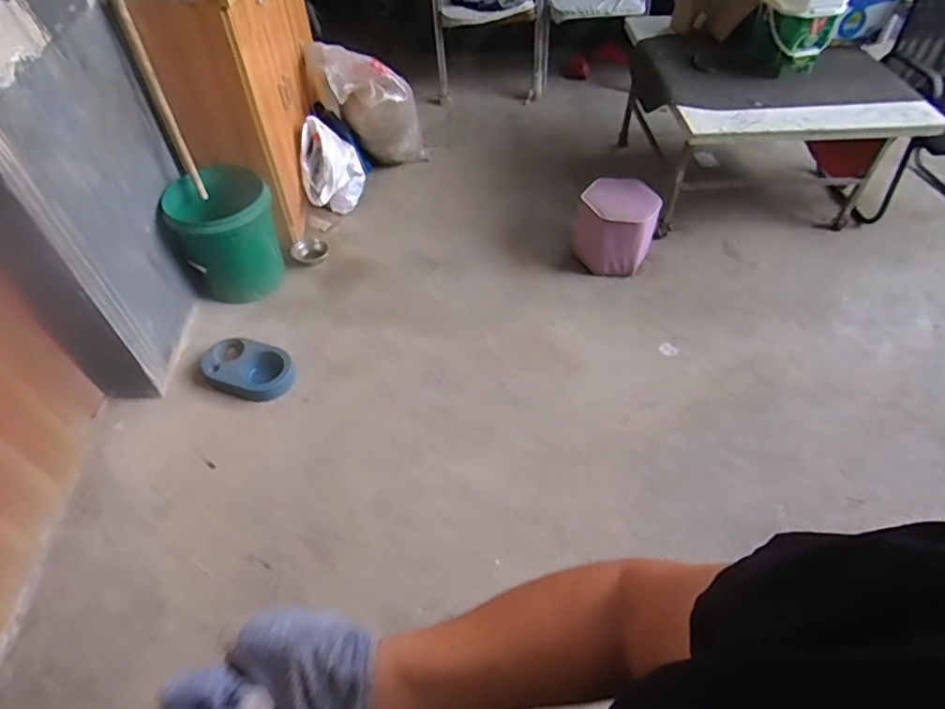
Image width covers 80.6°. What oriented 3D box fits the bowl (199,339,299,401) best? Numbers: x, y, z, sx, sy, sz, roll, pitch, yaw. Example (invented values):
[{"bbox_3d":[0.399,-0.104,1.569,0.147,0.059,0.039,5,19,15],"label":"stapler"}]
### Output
[{"bbox_3d":[-0.725,0.045,1.788,0.319,0.044,0.188,15,50,14],"label":"bowl"}]

